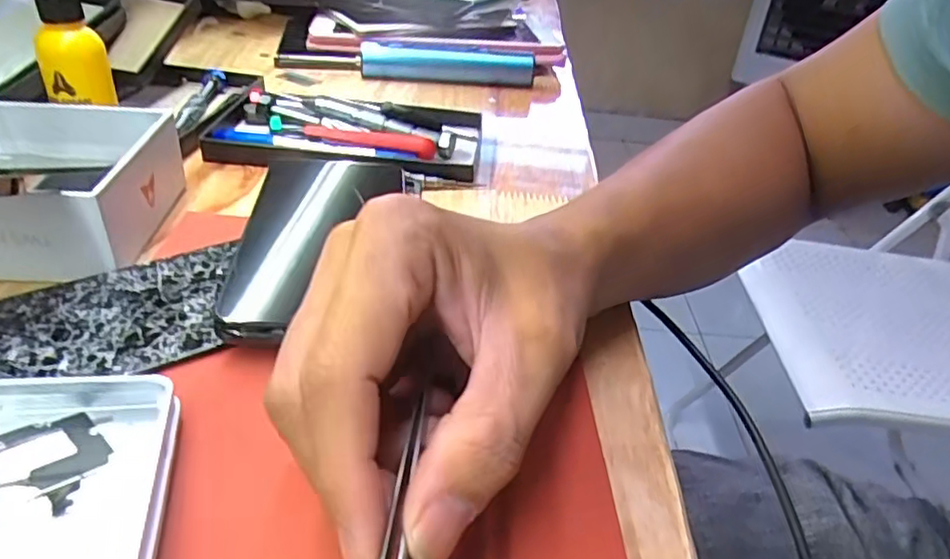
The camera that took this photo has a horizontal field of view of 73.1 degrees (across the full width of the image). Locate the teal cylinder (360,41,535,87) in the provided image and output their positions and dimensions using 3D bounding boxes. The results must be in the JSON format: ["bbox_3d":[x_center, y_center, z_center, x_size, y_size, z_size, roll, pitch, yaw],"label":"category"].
[{"bbox_3d":[-0.024,-0.192,0.575,0.152,0.027,0.023,2,34,-6],"label":"teal cylinder"}]

